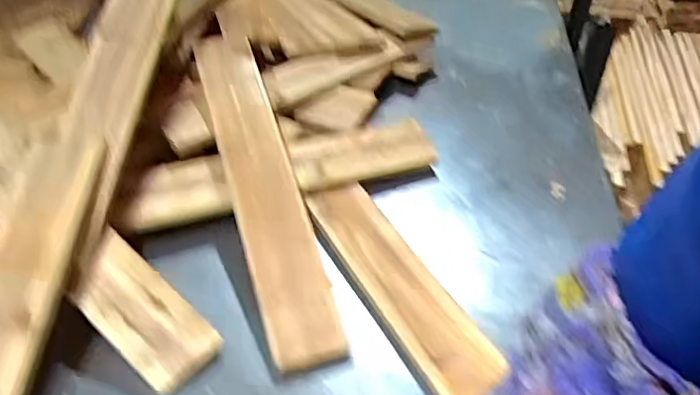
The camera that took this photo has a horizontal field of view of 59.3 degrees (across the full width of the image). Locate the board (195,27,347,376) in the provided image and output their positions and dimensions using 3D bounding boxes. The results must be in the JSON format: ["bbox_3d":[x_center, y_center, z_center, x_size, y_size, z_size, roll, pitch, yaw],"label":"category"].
[{"bbox_3d":[-0.111,-0.034,0.743,0.086,0.035,0.487,-1,55,-30],"label":"board"}]

